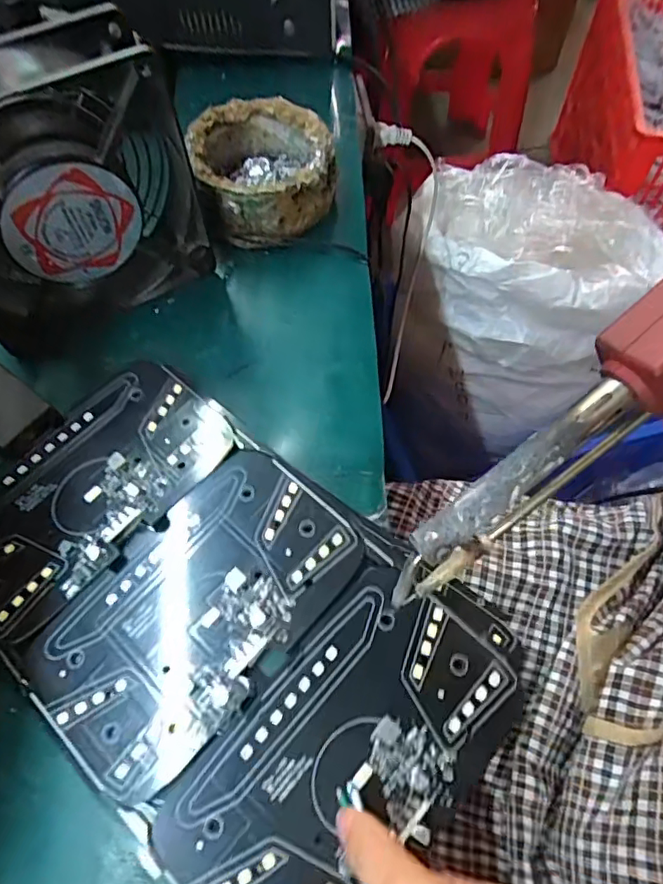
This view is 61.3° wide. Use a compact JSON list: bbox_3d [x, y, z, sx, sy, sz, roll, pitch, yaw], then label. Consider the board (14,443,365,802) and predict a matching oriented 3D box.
[{"bbox_3d":[-0.053,0.064,0.226,0.077,0.004,0.129,37,70,18],"label":"board"}]

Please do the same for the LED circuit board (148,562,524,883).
[{"bbox_3d":[0.007,0.110,0.205,0.073,0.009,0.141,37,70,19],"label":"LED circuit board"}]

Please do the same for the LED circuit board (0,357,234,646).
[{"bbox_3d":[-0.112,0.019,0.254,0.081,0.005,0.128,36,69,18],"label":"LED circuit board"}]

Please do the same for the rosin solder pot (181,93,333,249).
[{"bbox_3d":[-0.039,-0.159,0.330,0.079,0.041,0.080,-1,63,2],"label":"rosin solder pot"}]

